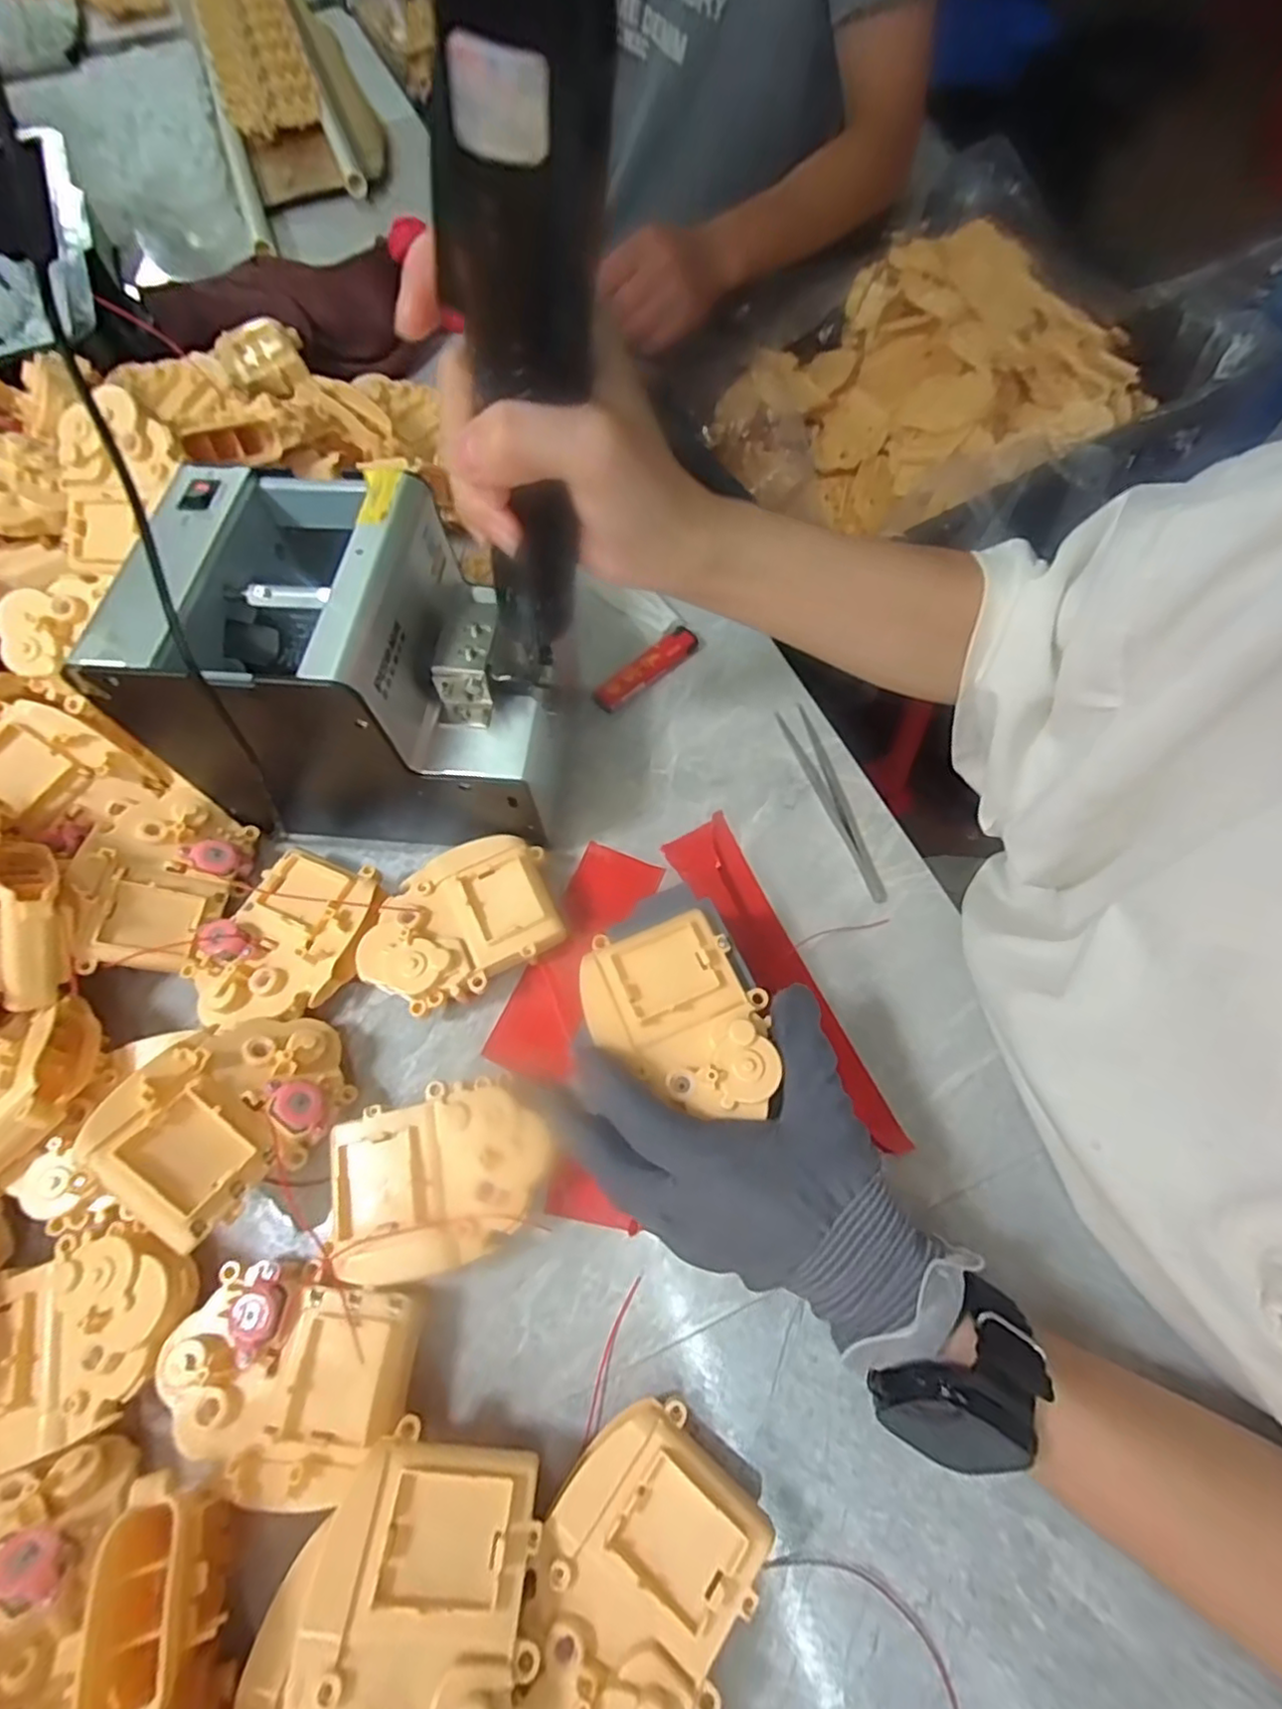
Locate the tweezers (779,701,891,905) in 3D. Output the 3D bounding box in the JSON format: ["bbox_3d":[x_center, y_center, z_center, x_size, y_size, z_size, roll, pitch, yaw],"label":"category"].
[{"bbox_3d":[0.117,-0.034,0.400,0.020,0.004,0.135,-18,66,-6],"label":"tweezers"}]

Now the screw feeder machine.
[{"bbox_3d":[-0.143,-0.092,0.346,0.192,0.140,0.141,-1,66,2],"label":"screw feeder machine"}]

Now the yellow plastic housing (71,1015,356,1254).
[{"bbox_3d":[-0.176,0.107,0.290,0.071,0.019,0.097,45,42,3],"label":"yellow plastic housing"}]

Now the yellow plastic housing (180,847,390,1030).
[{"bbox_3d":[-0.179,0.043,0.338,0.069,0.024,0.095,25,69,13],"label":"yellow plastic housing"}]

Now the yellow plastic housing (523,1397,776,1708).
[{"bbox_3d":[-0.002,0.259,0.236,0.068,0.037,0.095,27,70,14],"label":"yellow plastic housing"}]

